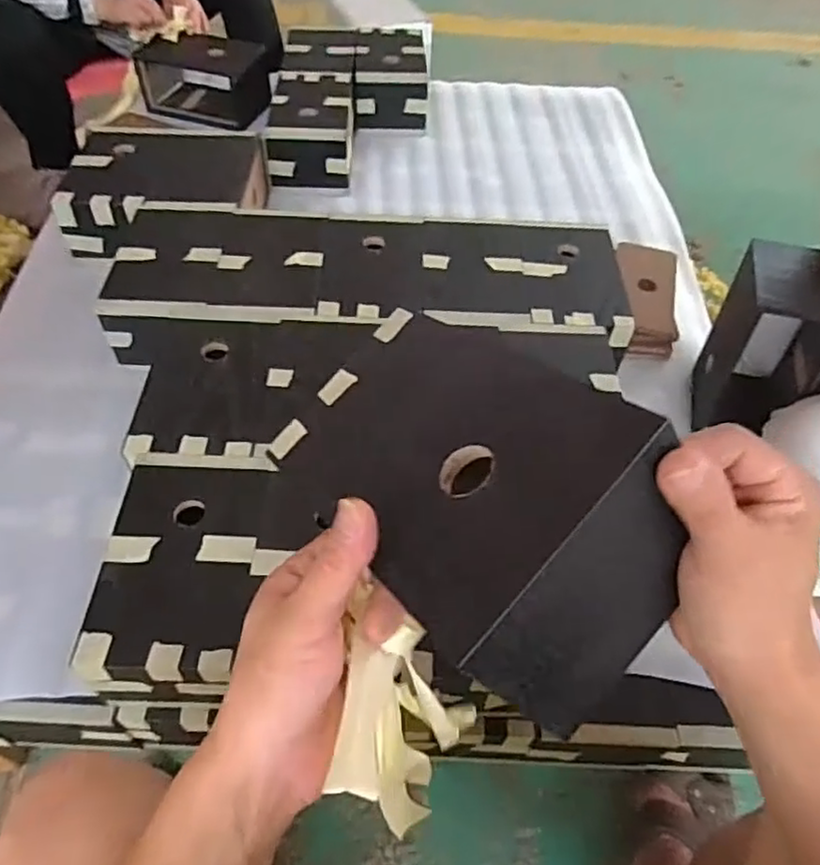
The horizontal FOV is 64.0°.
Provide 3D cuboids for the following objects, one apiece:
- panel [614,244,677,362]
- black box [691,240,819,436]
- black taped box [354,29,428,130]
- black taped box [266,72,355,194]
[{"bbox_3d":[0.366,-0.211,1.001,0.083,0.029,0.246,6,52,4],"label":"panel"},{"bbox_3d":[0.445,-0.099,0.829,0.120,0.245,0.131,10,52,7],"label":"black box"},{"bbox_3d":[-0.040,-0.729,1.345,0.143,0.126,0.229,-1,52,-2],"label":"black taped box"},{"bbox_3d":[-0.175,-0.548,1.205,0.145,0.117,0.243,-2,52,-2],"label":"black taped box"}]

